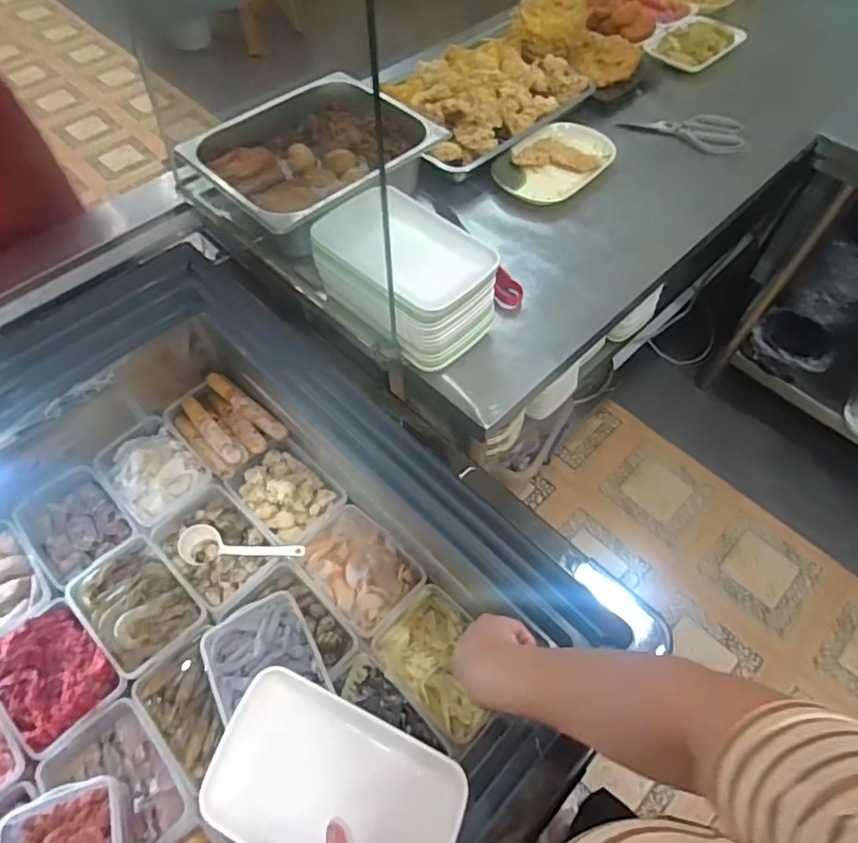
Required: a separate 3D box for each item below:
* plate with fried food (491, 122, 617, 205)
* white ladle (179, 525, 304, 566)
[{"bbox_3d":[0.209,-0.434,0.940,0.204,0.027,0.132,-36,64,-20],"label":"plate with fried food"},{"bbox_3d":[-0.279,0.187,0.852,0.208,0.032,0.059,-2,56,16],"label":"white ladle"}]

